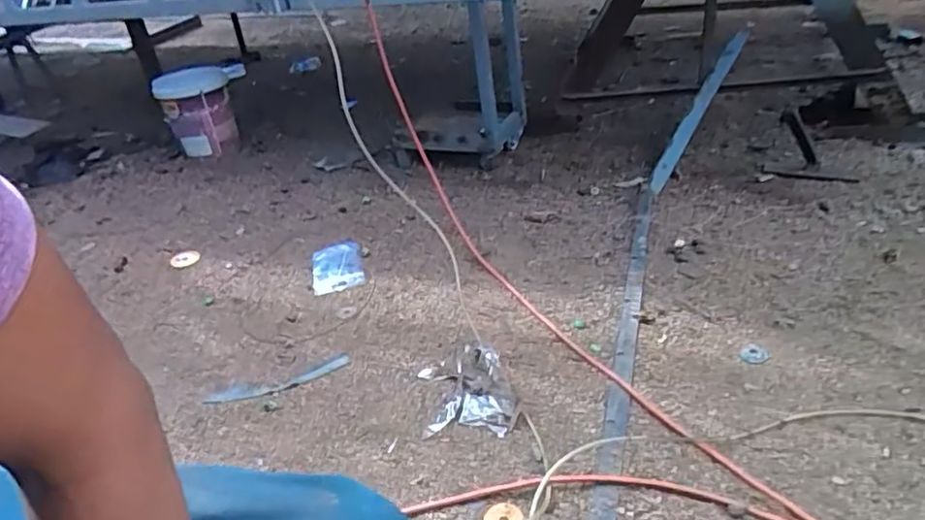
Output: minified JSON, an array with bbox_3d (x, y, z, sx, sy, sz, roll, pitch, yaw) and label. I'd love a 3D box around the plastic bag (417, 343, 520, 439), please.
[{"bbox_3d":[0.007,0.273,1.341,0.200,0.065,0.229,-6,33,0],"label":"plastic bag"}]

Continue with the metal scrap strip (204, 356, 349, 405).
[{"bbox_3d":[-0.424,0.285,1.455,0.321,0.020,0.058,-14,34,-11],"label":"metal scrap strip"}]

